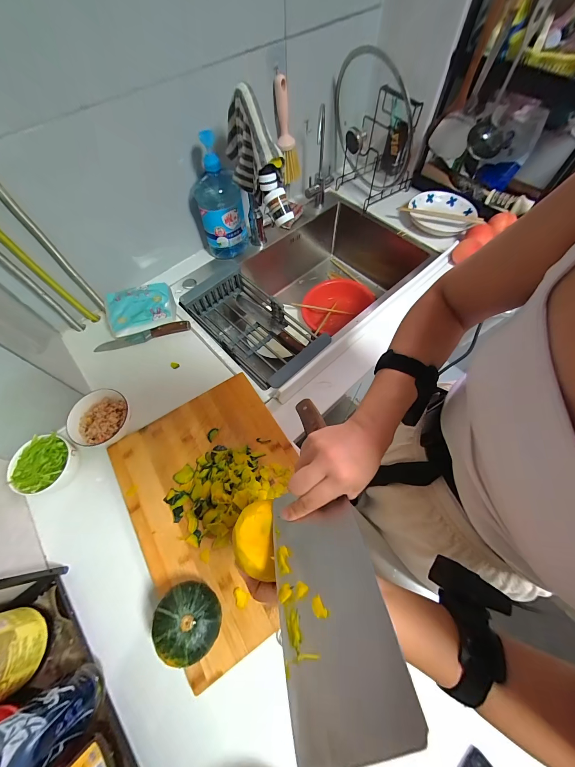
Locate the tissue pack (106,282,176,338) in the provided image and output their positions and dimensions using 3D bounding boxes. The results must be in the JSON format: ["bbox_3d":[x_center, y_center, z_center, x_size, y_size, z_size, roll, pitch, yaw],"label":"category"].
[{"bbox_3d":[-0.351,-0.182,0.667,0.152,0.071,0.082,-14,64,-4],"label":"tissue pack"}]

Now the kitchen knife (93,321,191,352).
[{"bbox_3d":[-0.348,-0.115,0.676,0.223,0.020,0.023,-15,64,-4],"label":"kitchen knife"}]

